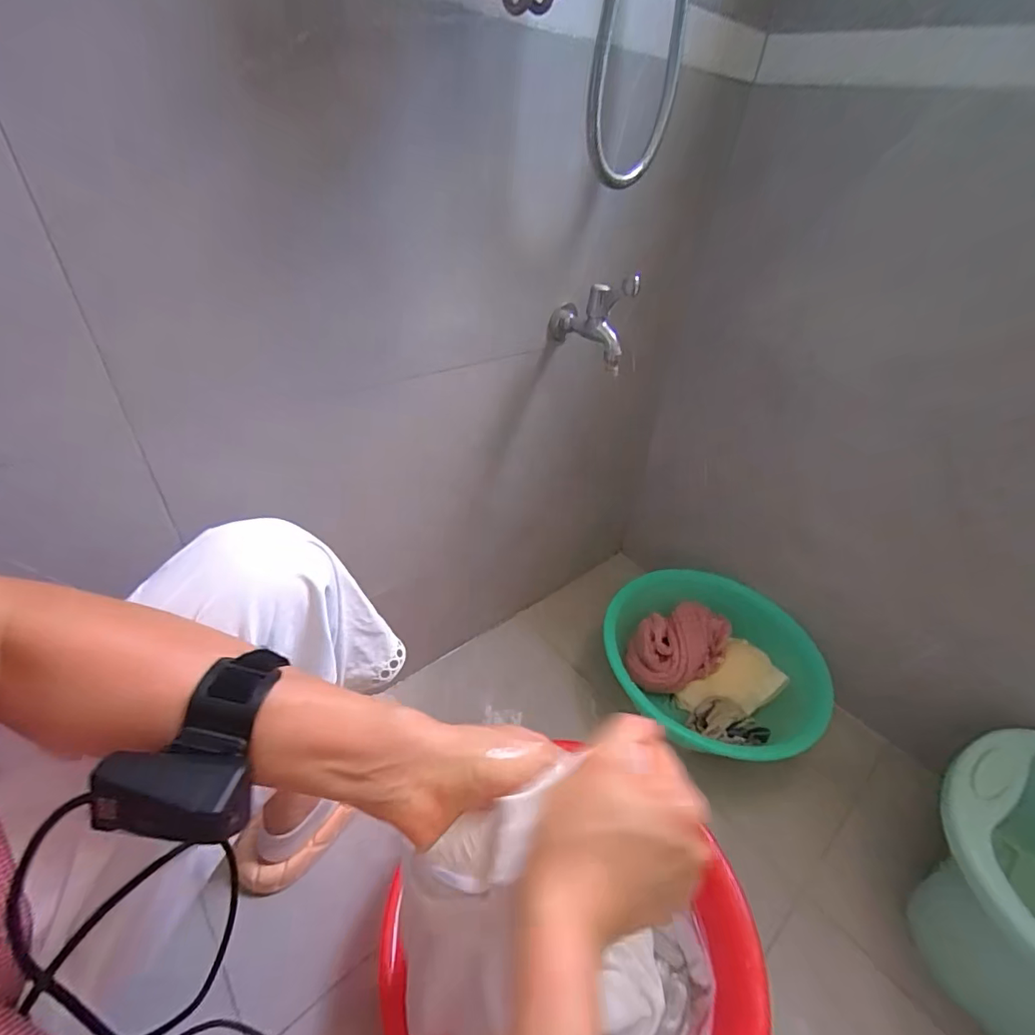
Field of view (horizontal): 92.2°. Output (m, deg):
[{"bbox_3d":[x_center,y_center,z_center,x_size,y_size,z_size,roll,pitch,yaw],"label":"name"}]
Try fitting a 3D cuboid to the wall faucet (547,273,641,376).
[{"bbox_3d":[0.091,-0.246,0.614,0.041,0.101,0.104,-25,48,-33],"label":"wall faucet"}]

